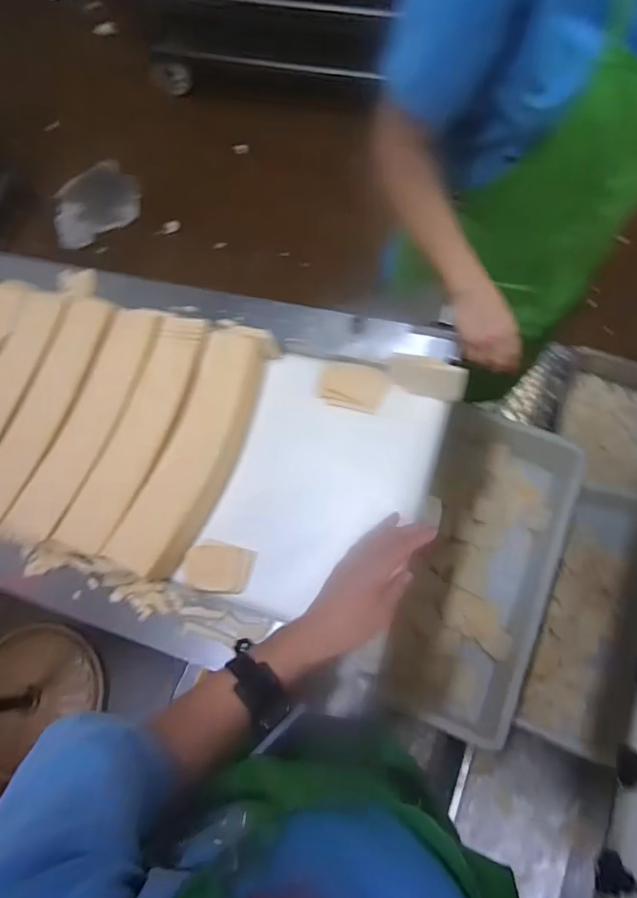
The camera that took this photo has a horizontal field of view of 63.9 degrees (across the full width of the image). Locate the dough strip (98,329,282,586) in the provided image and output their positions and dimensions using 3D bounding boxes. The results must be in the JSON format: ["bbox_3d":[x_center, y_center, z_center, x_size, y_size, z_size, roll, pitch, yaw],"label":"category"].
[{"bbox_3d":[-0.163,-0.007,0.709,0.093,0.052,0.366,19,73,9],"label":"dough strip"}]

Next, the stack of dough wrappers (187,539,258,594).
[{"bbox_3d":[-0.132,0.156,0.673,0.087,0.011,0.064,12,72,6],"label":"stack of dough wrappers"}]

